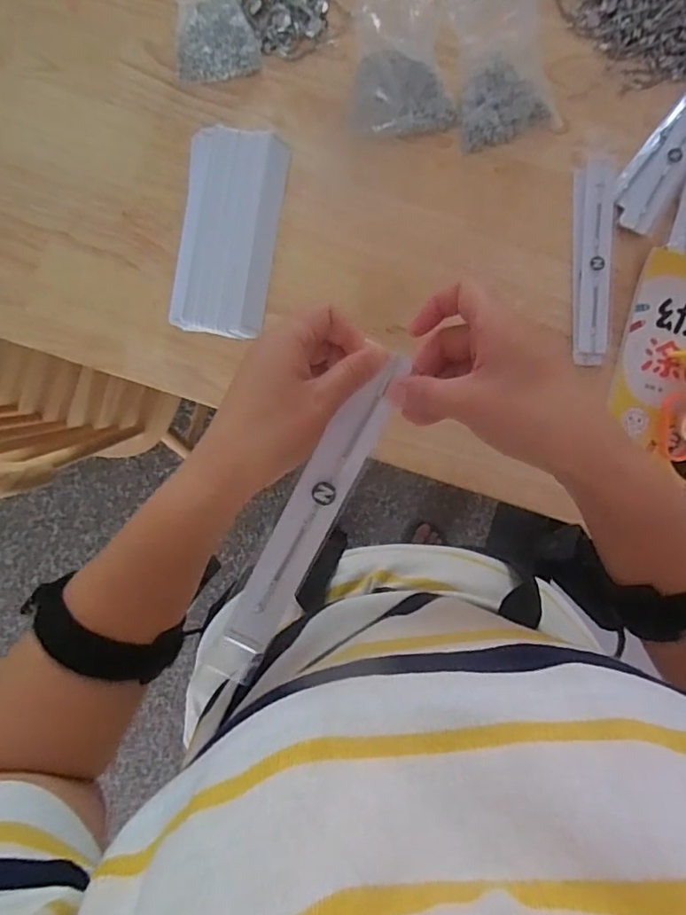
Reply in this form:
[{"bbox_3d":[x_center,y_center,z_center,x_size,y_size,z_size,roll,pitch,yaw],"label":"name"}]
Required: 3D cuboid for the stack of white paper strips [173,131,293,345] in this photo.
[{"bbox_3d":[-0.117,-0.229,0.572,0.095,0.026,0.204,7,88,-1],"label":"stack of white paper strips"}]

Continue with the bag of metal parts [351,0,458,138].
[{"bbox_3d":[0.065,-0.397,0.571,0.106,0.049,0.116,1,88,-1],"label":"bag of metal parts"}]

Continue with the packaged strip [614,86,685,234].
[{"bbox_3d":[0.356,-0.337,0.584,0.054,0.009,0.226,36,88,0],"label":"packaged strip"}]

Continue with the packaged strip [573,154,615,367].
[{"bbox_3d":[0.261,-0.207,0.582,0.042,0.004,0.217,2,88,-1],"label":"packaged strip"}]

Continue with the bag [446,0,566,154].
[{"bbox_3d":[0.161,-0.402,0.567,0.102,0.059,0.139,-13,88,-1],"label":"bag"}]

